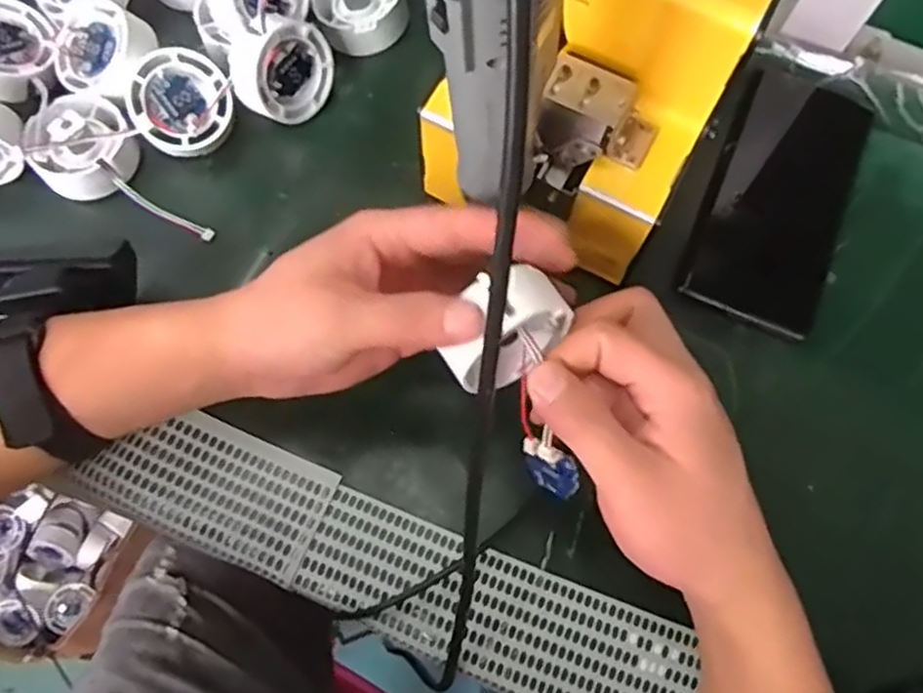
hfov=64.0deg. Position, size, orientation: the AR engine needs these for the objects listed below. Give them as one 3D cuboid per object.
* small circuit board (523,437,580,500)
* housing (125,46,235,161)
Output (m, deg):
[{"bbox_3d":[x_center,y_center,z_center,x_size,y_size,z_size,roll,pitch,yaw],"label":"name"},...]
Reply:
[{"bbox_3d":[0.038,0.050,0.310,0.027,0.024,0.008,26,44,36],"label":"small circuit board"},{"bbox_3d":[-0.158,-0.137,0.416,0.054,0.018,0.053,-37,104,-9],"label":"housing"}]

